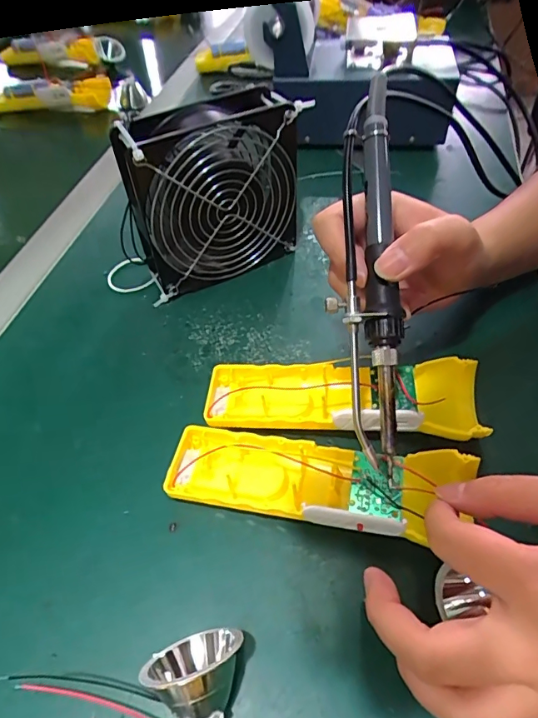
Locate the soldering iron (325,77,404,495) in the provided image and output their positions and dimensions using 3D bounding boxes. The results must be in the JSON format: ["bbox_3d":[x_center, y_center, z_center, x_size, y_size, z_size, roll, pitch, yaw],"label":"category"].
[{"bbox_3d":[0.049,-0.046,0.243,0.033,0.019,0.209,-1,84,2],"label":"soldering iron"}]

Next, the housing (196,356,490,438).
[{"bbox_3d":[0.041,0.026,0.286,0.164,0.031,0.054,1,51,4],"label":"housing"}]

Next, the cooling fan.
[{"bbox_3d":[-0.047,-0.117,0.345,0.146,0.124,0.052,-20,53,-12],"label":"cooling fan"}]

